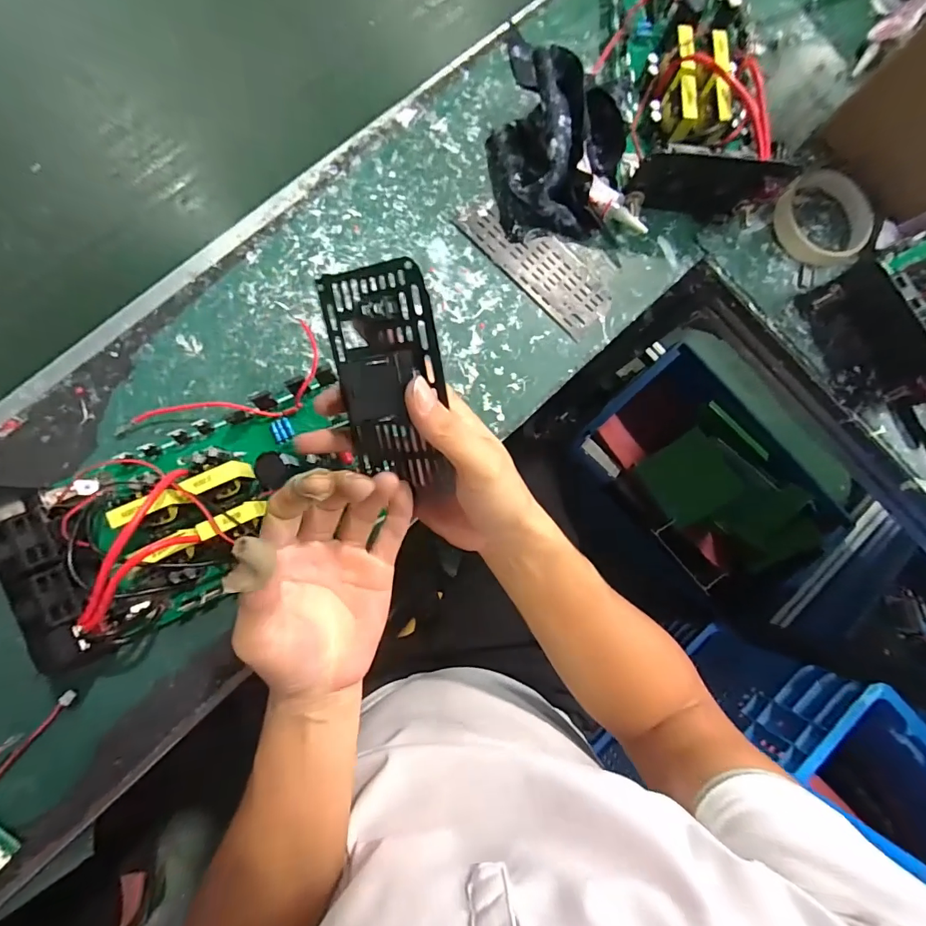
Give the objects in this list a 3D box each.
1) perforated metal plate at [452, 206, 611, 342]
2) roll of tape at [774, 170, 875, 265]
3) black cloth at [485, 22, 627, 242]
[{"bbox_3d":[0.065,-0.182,0.393,0.147,0.004,0.057,44,82,1],"label":"perforated metal plate"},{"bbox_3d":[0.340,-0.232,0.412,0.098,0.025,0.087,-35,88,-7],"label":"roll of tape"},{"bbox_3d":[0.084,-0.266,0.369,0.117,0.068,0.120,7,83,-4],"label":"black cloth"}]

